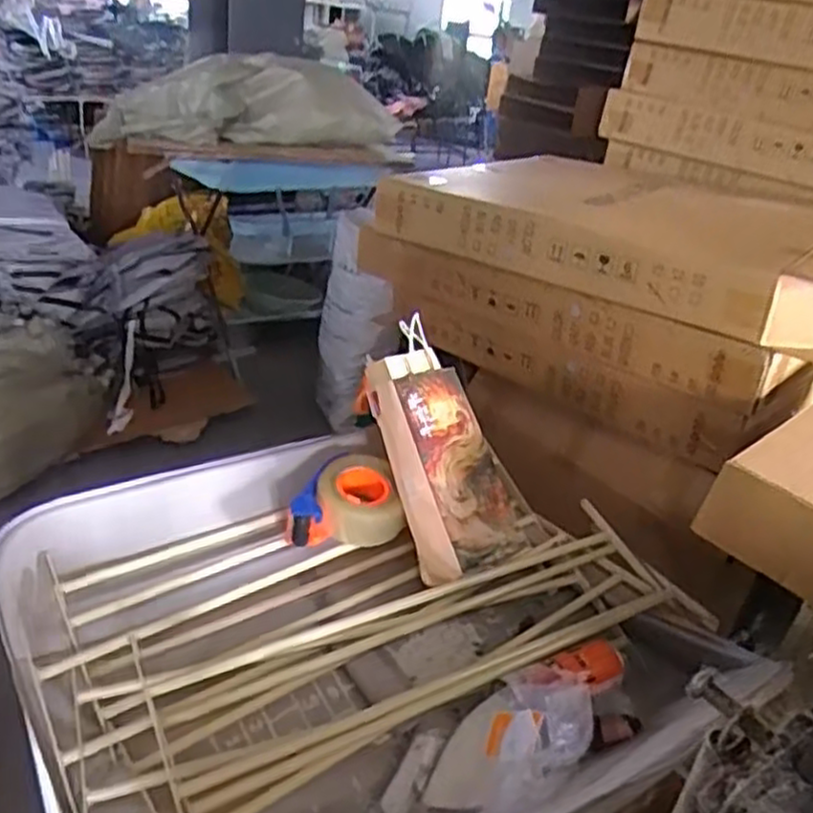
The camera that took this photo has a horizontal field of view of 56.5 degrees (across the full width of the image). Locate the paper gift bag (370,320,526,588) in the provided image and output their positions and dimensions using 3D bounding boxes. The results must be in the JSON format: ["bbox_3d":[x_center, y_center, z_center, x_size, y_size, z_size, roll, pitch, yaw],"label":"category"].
[{"bbox_3d":[0.040,0.056,1.048,0.153,0.343,0.084,-16,-5,-39],"label":"paper gift bag"}]

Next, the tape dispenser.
[{"bbox_3d":[-0.090,0.132,1.073,0.157,0.075,0.117,1,27,-13],"label":"tape dispenser"}]

